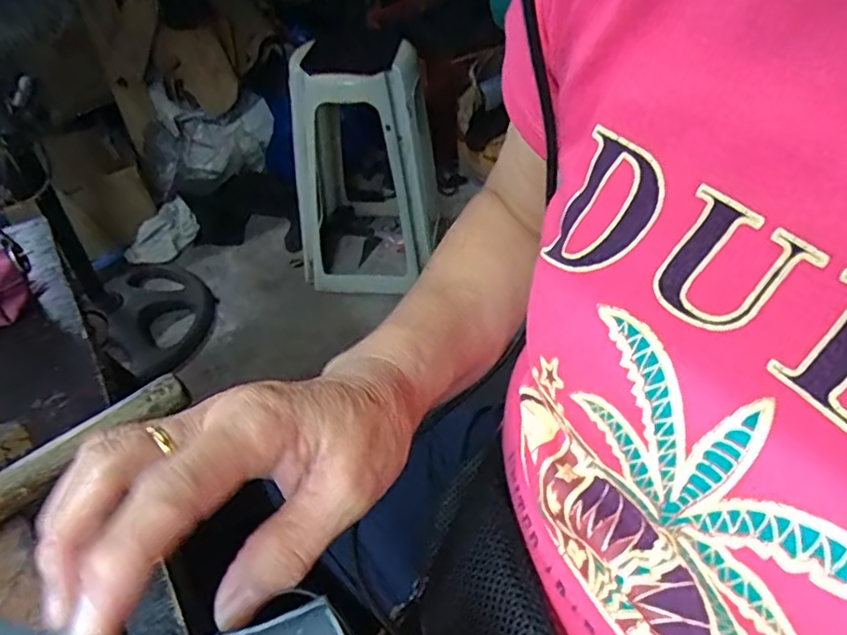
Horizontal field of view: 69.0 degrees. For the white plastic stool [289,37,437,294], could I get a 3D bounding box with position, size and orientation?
[{"bbox_3d":[-0.153,-0.382,1.543,0.349,0.577,0.364,-8,42,-4],"label":"white plastic stool"}]

